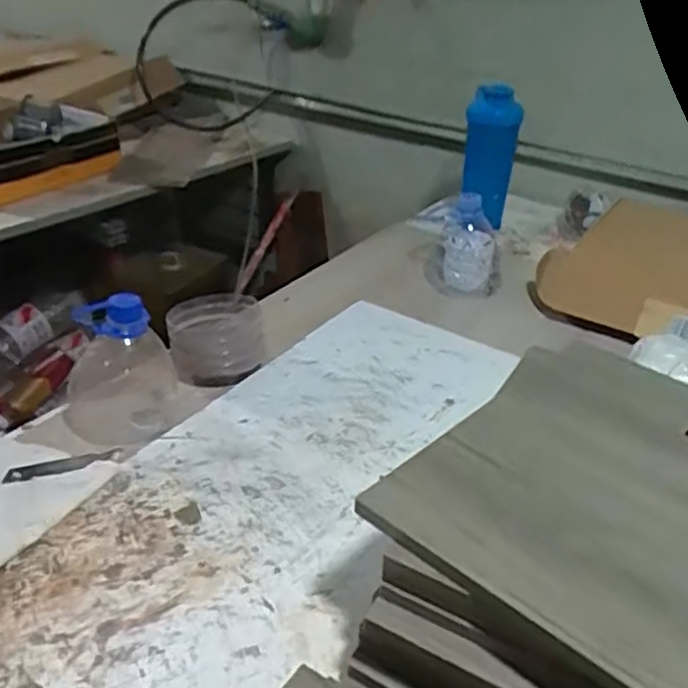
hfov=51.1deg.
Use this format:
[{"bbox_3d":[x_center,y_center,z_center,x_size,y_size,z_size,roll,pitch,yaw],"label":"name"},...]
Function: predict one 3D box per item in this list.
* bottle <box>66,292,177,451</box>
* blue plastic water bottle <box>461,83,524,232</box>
[{"bbox_3d":[-0.214,0.011,0.678,0.100,0.125,0.105,-6,32,-17],"label":"bottle"},{"bbox_3d":[0.226,-0.286,1.142,0.074,0.228,0.086,18,33,21],"label":"blue plastic water bottle"}]

